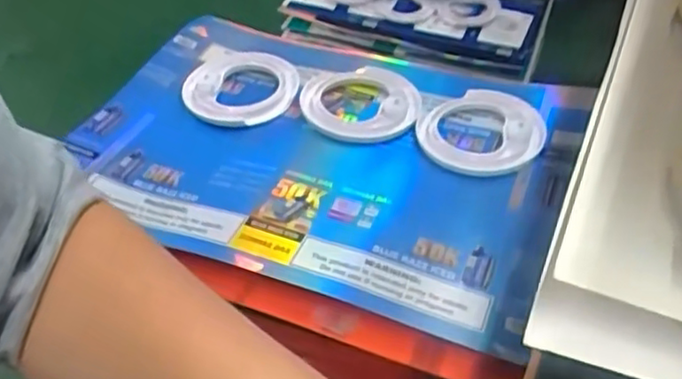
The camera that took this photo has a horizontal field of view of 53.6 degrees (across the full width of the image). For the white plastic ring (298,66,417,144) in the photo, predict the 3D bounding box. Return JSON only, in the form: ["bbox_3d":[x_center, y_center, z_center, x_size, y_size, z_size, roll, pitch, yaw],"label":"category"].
[{"bbox_3d":[0.022,-0.101,0.773,0.131,0.024,0.134,-2,43,2],"label":"white plastic ring"}]

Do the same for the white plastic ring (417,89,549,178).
[{"bbox_3d":[0.152,-0.065,0.743,0.133,0.030,0.133,-2,43,2],"label":"white plastic ring"}]

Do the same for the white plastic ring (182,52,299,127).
[{"bbox_3d":[-0.121,-0.126,0.807,0.140,0.024,0.142,-2,43,2],"label":"white plastic ring"}]

